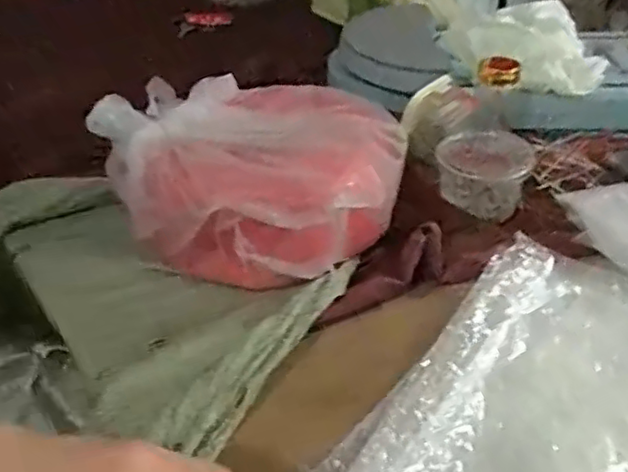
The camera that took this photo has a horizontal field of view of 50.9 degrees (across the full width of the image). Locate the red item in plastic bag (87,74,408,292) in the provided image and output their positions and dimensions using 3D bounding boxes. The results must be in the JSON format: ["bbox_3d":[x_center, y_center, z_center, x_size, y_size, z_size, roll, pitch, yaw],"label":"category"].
[{"bbox_3d":[-0.047,-0.079,0.756,0.320,0.143,0.295,28,44,34],"label":"red item in plastic bag"}]

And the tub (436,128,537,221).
[{"bbox_3d":[0.214,-0.082,0.839,0.111,0.078,0.104,-1,35,0],"label":"tub"}]

